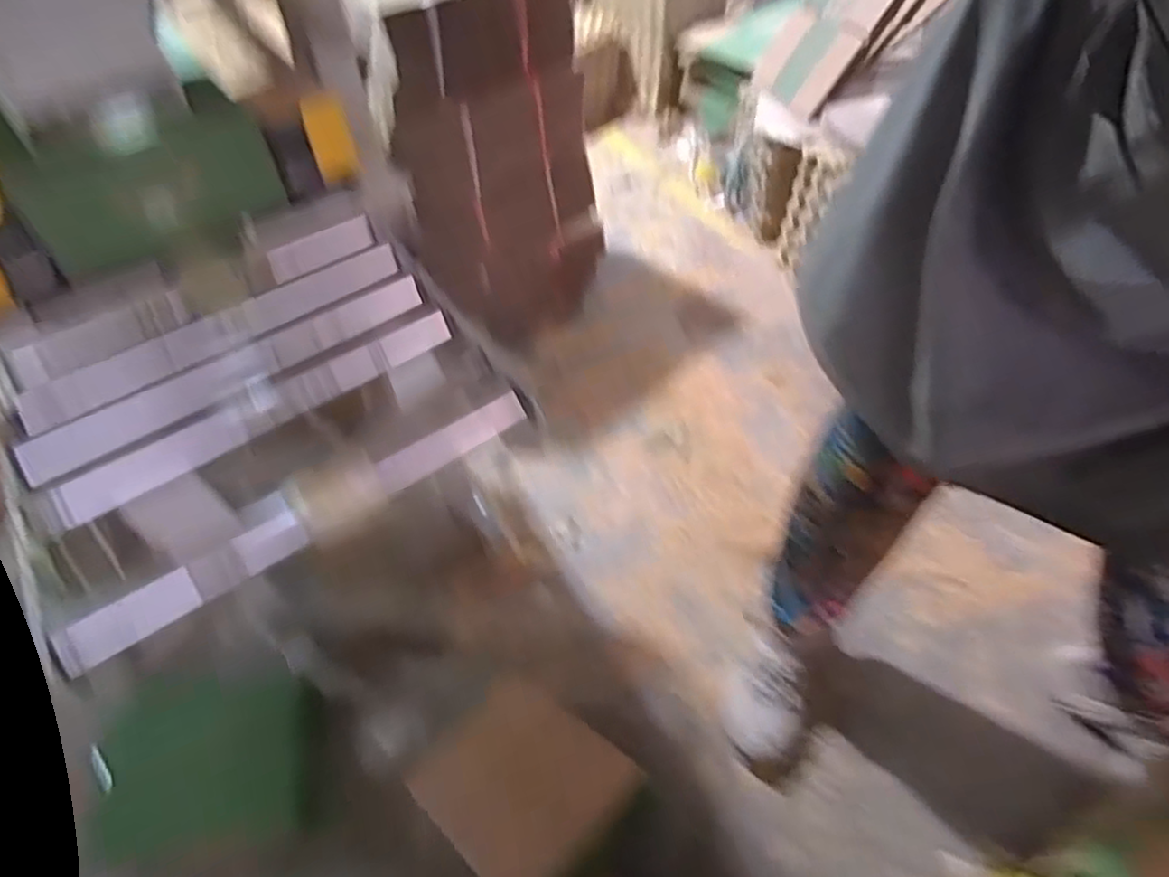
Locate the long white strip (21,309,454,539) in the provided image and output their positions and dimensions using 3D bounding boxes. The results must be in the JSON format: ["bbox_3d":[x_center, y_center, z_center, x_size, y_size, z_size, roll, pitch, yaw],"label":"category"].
[{"bbox_3d":[-0.234,-0.020,0.476,0.297,0.027,0.011,-31,12,-19],"label":"long white strip"}]

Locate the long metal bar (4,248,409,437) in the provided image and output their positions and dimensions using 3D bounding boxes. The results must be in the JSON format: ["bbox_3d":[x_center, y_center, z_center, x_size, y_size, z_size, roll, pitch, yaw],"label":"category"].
[{"bbox_3d":[-0.294,-0.090,0.538,0.301,0.021,0.034,-32,56,-23],"label":"long metal bar"}]

